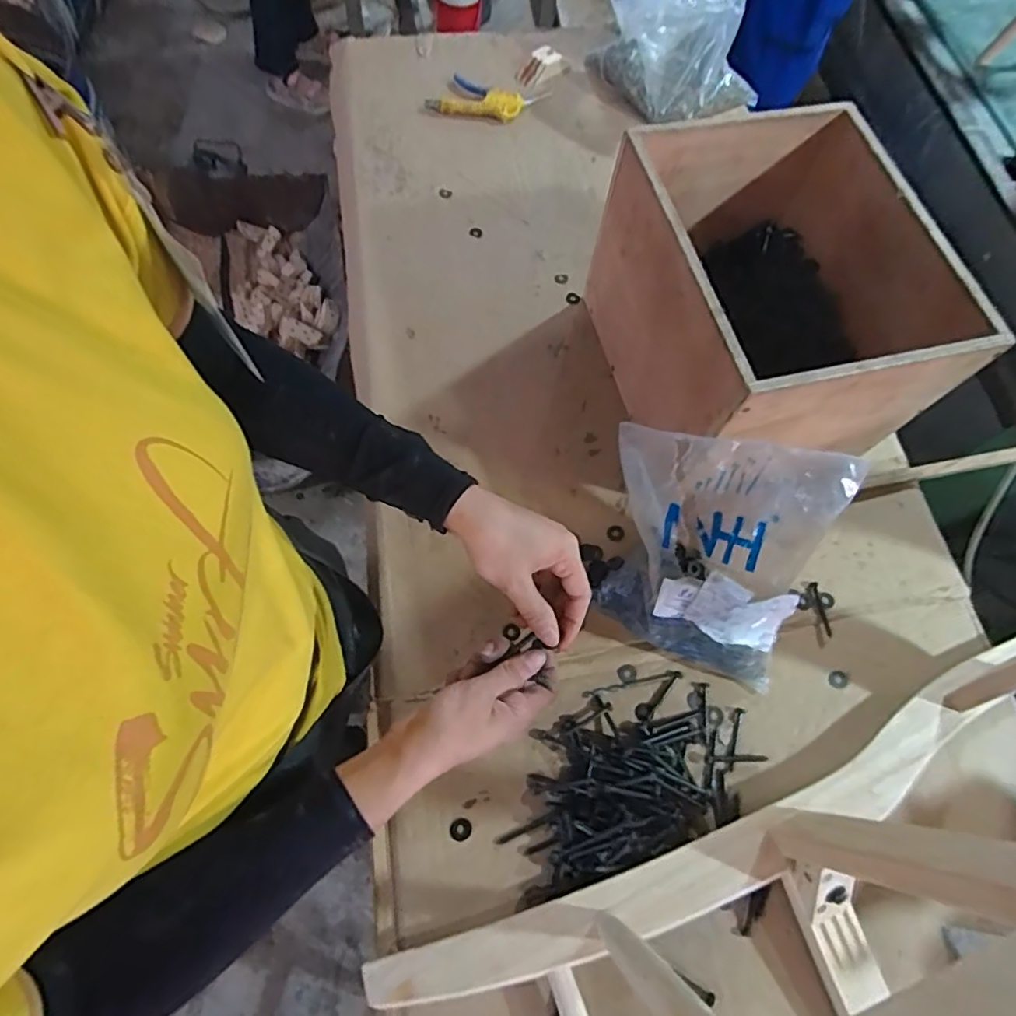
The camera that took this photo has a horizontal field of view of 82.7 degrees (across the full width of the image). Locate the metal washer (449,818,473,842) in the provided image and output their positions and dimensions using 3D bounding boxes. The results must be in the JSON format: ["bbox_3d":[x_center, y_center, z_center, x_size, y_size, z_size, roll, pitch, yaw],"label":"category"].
[{"bbox_3d":[-0.044,0.299,0.536,0.019,0.006,0.020,2,68,-4],"label":"metal washer"}]

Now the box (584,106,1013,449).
[{"bbox_3d":[0.272,-0.220,0.654,0.264,0.243,0.333,-12,69,-10],"label":"box"}]

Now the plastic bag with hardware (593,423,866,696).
[{"bbox_3d":[0.190,0.045,0.566,0.211,0.173,0.178,16,67,3],"label":"plastic bag with hardware"}]

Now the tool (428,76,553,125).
[{"bbox_3d":[-0.035,-0.664,0.937,0.176,0.020,0.104,18,68,3],"label":"tool"}]

